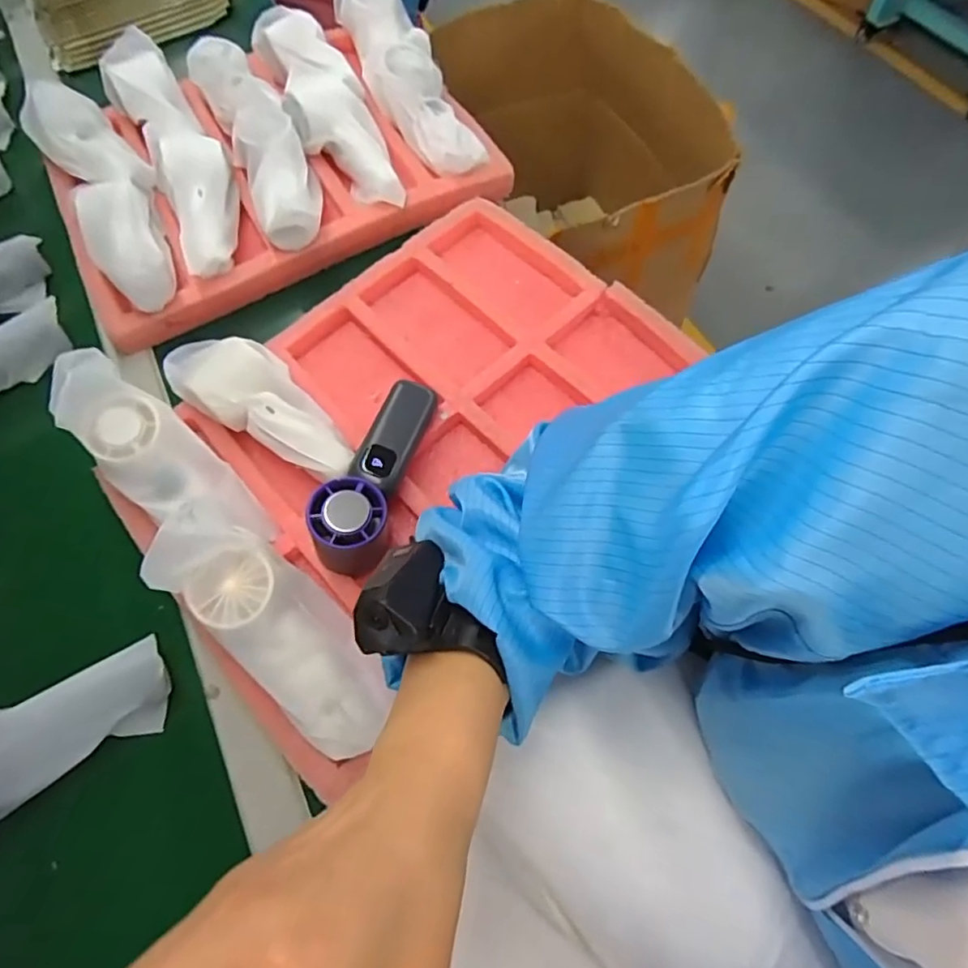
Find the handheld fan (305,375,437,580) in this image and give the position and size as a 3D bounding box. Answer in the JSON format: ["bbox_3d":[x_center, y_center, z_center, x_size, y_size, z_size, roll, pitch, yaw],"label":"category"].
[{"bbox_3d":[-0.083,-0.012,0.437,0.059,0.063,0.154,10,67,7],"label":"handheld fan"}]

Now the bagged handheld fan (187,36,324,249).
[{"bbox_3d":[-0.227,-0.349,0.587,0.070,0.048,0.279,-25,67,-8],"label":"bagged handheld fan"}]

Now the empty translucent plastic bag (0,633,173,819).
[{"bbox_3d":[-0.302,0.172,0.383,0.191,0.065,0.060,-34,69,-12],"label":"empty translucent plastic bag"}]

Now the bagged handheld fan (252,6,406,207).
[{"bbox_3d":[-0.163,-0.393,0.600,0.083,0.048,0.292,-23,67,-7],"label":"bagged handheld fan"}]

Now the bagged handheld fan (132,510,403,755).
[{"bbox_3d":[-0.135,0.092,0.381,0.066,0.035,0.183,-44,93,-16],"label":"bagged handheld fan"}]

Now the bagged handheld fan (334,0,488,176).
[{"bbox_3d":[-0.090,-0.445,0.621,0.077,0.049,0.304,-23,67,-7],"label":"bagged handheld fan"}]

